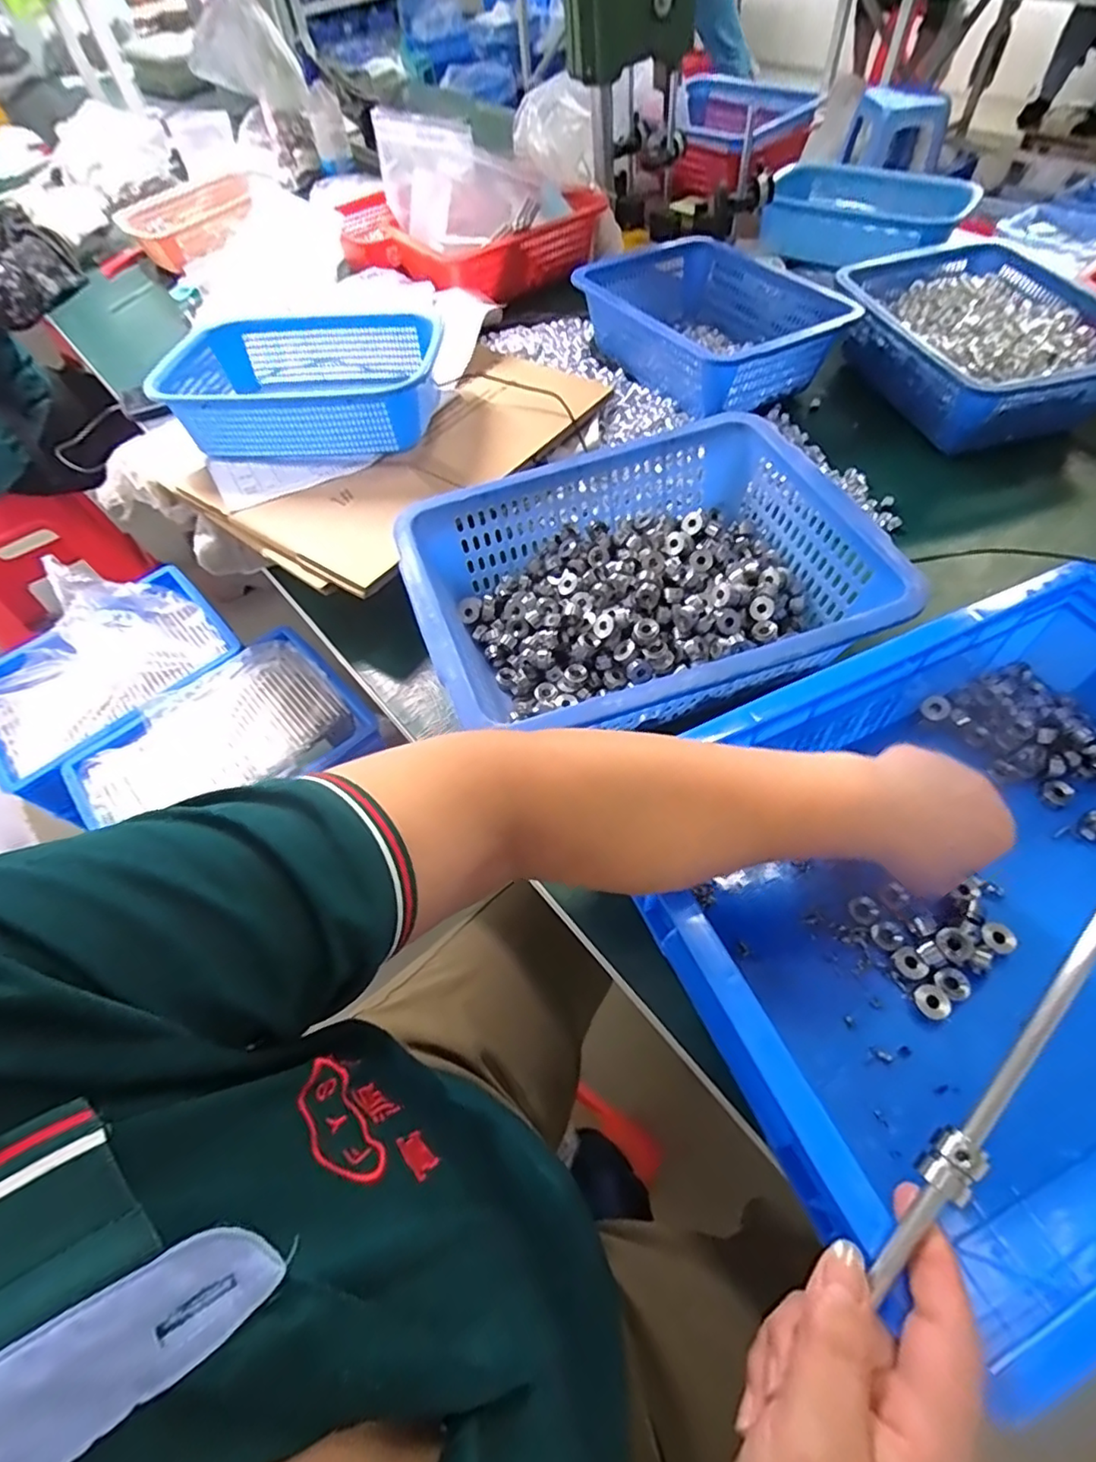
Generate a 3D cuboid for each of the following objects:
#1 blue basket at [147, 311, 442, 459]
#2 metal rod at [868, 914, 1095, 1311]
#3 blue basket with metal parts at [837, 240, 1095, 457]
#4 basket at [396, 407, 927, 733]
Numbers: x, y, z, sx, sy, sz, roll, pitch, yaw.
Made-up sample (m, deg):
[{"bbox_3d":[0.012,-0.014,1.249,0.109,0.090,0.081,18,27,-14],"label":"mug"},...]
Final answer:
[{"bbox_3d":[-0.263,-0.388,0.679,0.298,0.076,0.197,2,58,5],"label":"blue basket"},{"bbox_3d":[0.191,0.134,0.246,0.015,0.010,0.207,36,82,23],"label":"metal rod"},{"bbox_3d":[0.494,-0.446,0.712,0.231,0.099,0.312,-15,58,-5],"label":"blue basket with metal parts"},{"bbox_3d":[0.074,-0.116,0.514,0.348,0.099,0.278,-19,58,-8],"label":"basket"}]

